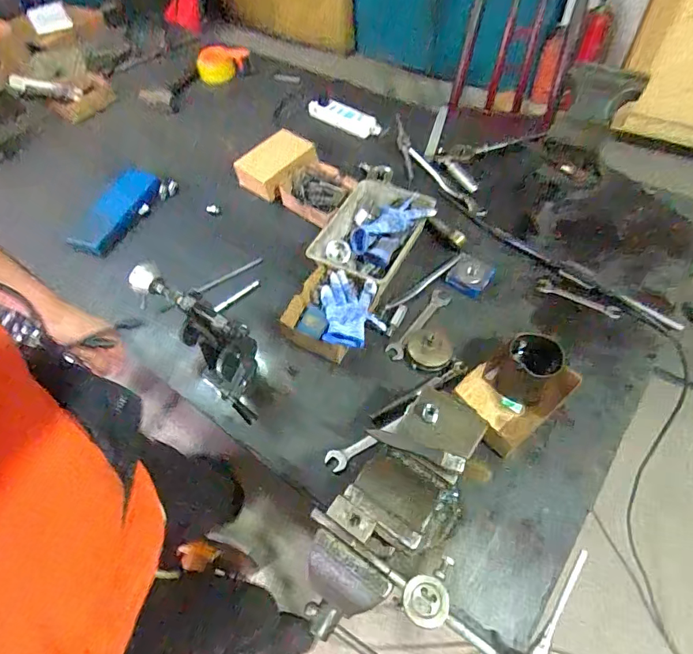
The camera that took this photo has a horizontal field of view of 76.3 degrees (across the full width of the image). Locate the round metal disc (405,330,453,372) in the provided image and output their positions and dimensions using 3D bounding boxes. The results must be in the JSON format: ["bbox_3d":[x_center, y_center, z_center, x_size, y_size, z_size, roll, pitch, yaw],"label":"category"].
[{"bbox_3d":[0.142,0.038,0.754,0.074,0.027,0.069,-2,55,3],"label":"round metal disc"}]

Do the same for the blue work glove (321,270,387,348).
[{"bbox_3d":[0.009,-0.029,0.779,0.106,0.050,0.171,-7,55,0],"label":"blue work glove"}]

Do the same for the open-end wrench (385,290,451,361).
[{"bbox_3d":[0.131,-0.006,0.799,0.037,0.013,0.166,31,63,23],"label":"open-end wrench"}]

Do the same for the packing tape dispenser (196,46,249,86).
[{"bbox_3d":[-0.376,-0.803,1.353,0.173,0.085,0.072,10,57,11],"label":"packing tape dispenser"}]

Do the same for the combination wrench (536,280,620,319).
[{"bbox_3d":[0.428,-0.051,0.820,0.147,0.011,0.025,25,61,20],"label":"combination wrench"}]

